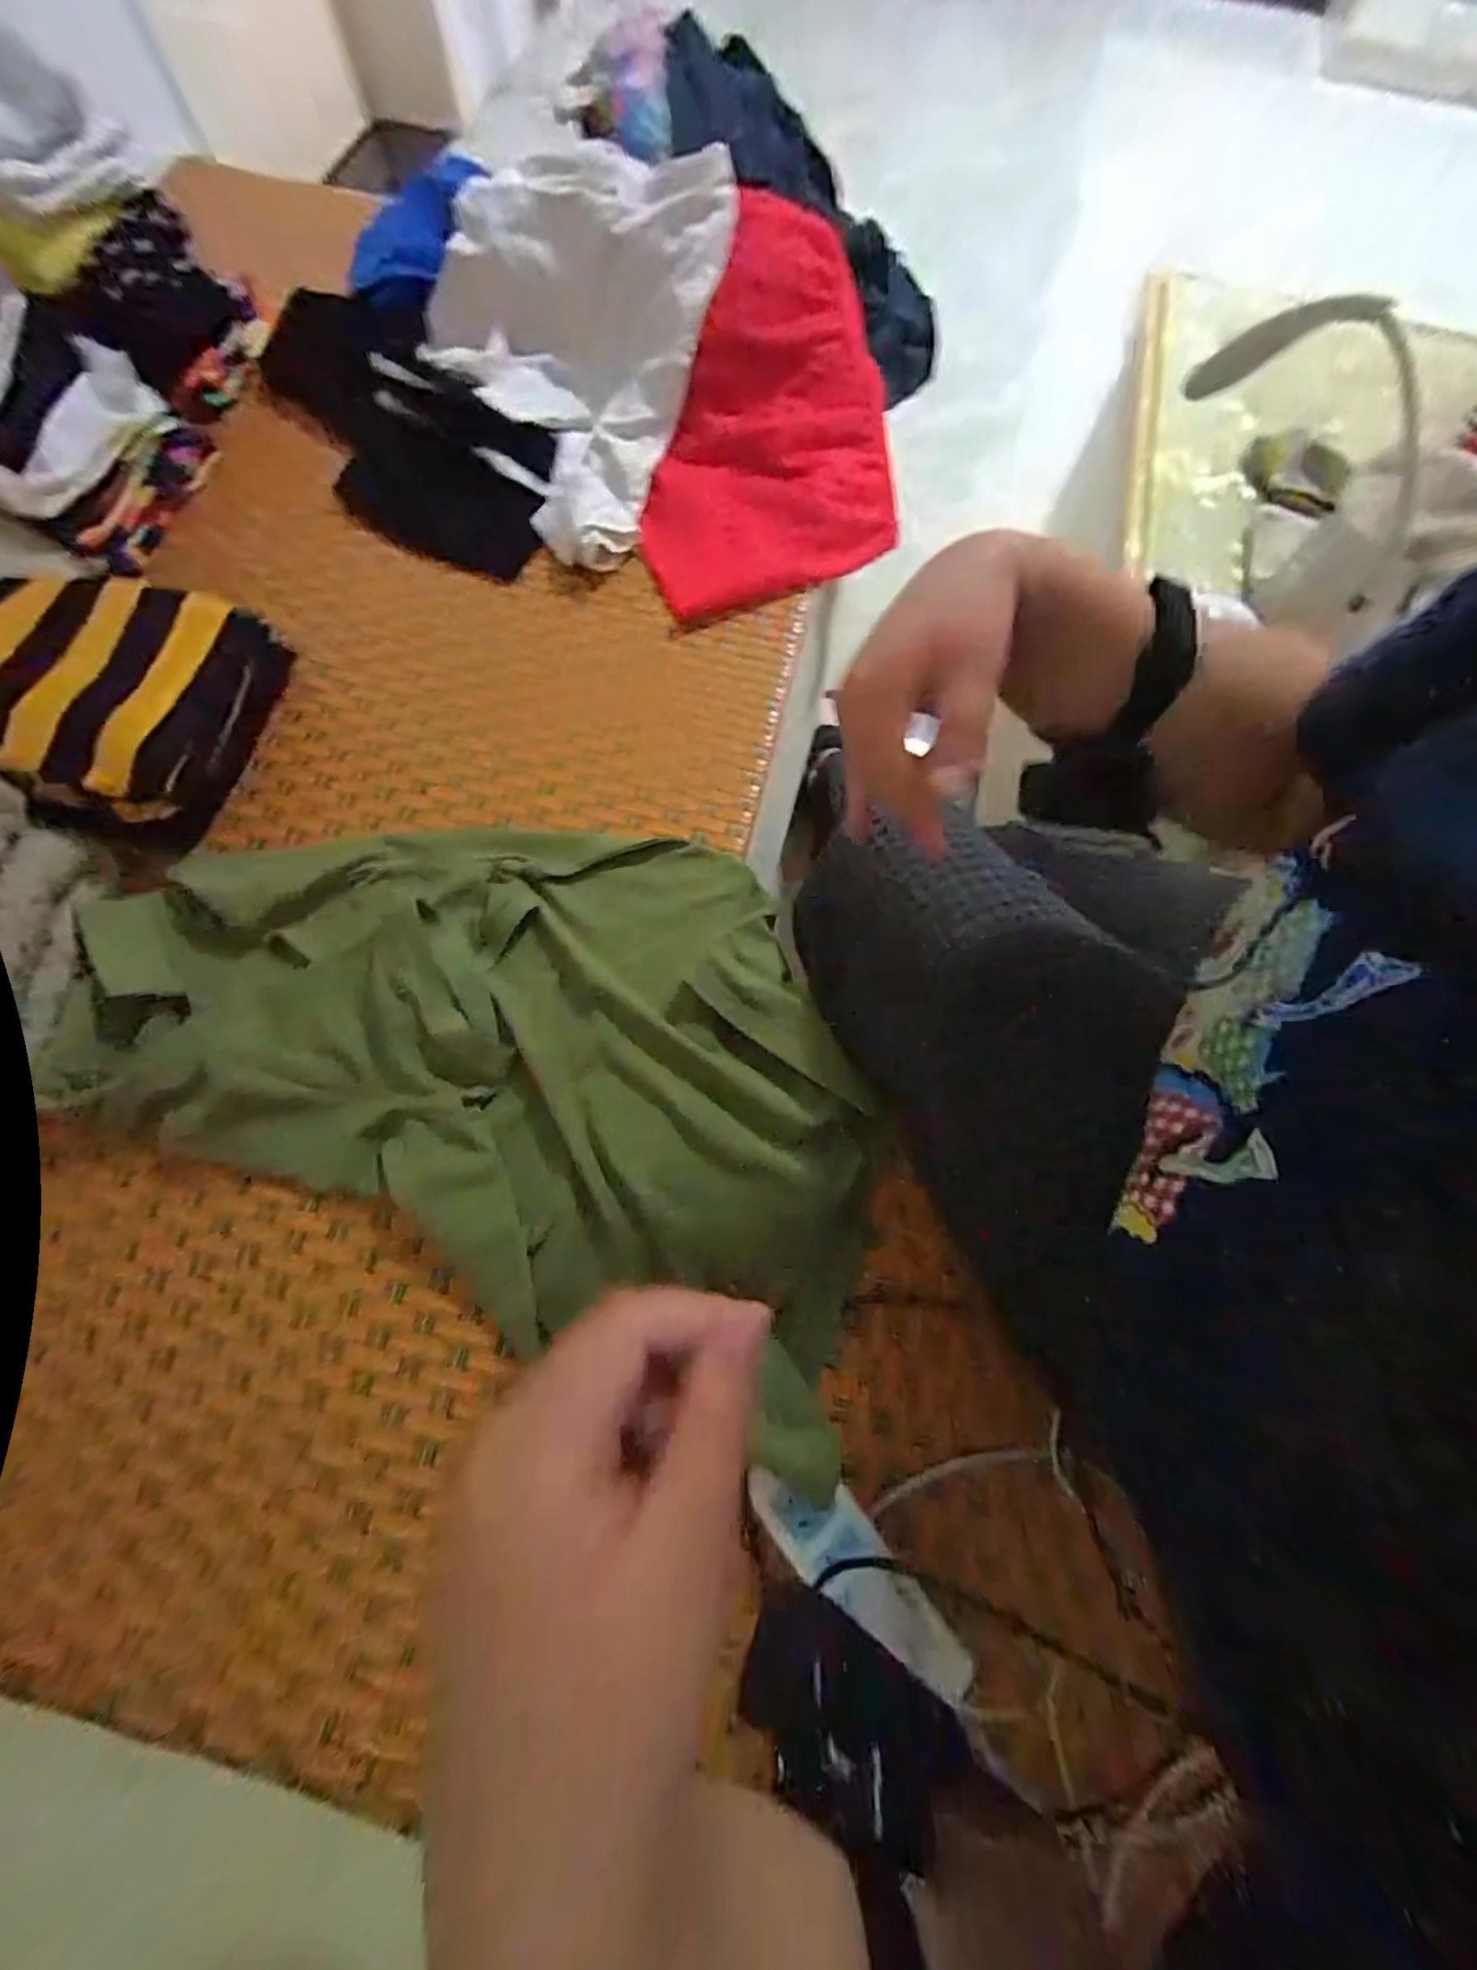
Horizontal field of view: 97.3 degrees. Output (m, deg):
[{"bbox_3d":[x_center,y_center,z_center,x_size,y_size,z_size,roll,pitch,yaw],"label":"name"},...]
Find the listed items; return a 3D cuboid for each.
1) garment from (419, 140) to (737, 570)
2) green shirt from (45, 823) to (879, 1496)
[{"bbox_3d":[-0.191,-0.677,0.697,0.266,0.139,0.408,17,73,5],"label":"garment"},{"bbox_3d":[-0.178,0.031,0.535,0.645,0.061,0.392,23,73,7],"label":"green shirt"}]

